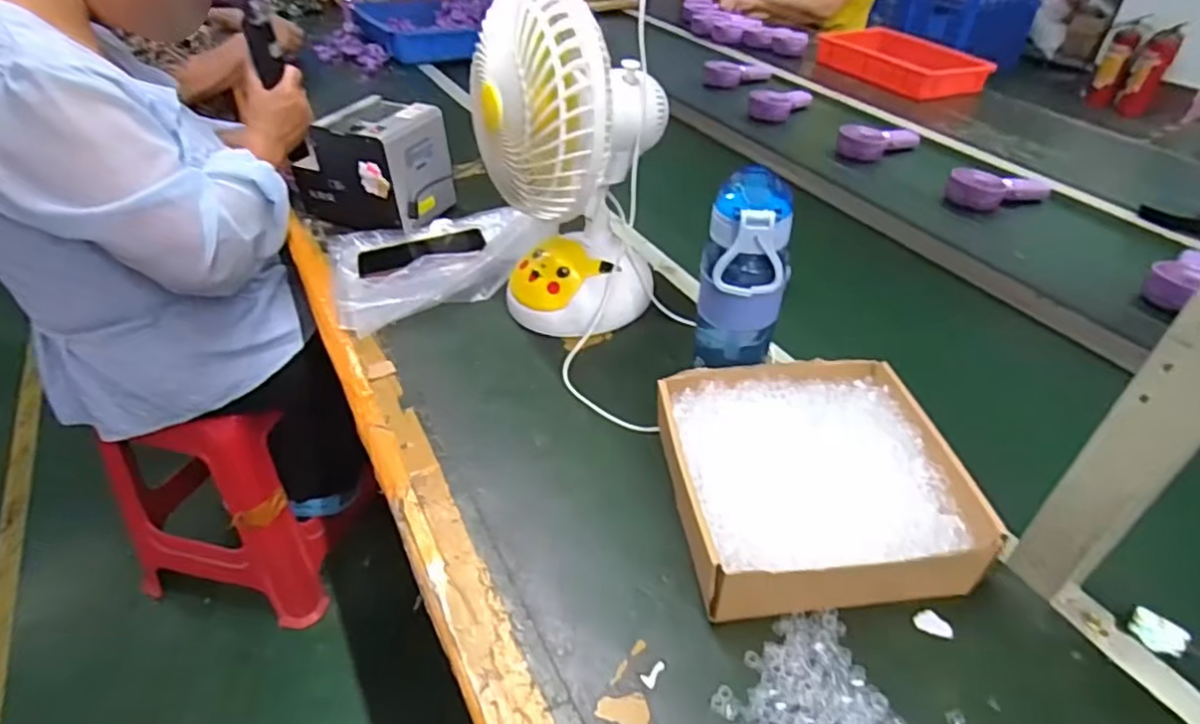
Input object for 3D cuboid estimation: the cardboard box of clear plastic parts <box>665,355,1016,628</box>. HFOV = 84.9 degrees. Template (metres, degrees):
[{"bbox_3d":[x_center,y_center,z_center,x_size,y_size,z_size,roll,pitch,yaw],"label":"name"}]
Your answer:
[{"bbox_3d":[0.166,0.094,0.543,0.207,0.070,0.204,-3,40,-7],"label":"cardboard box of clear plastic parts"}]

